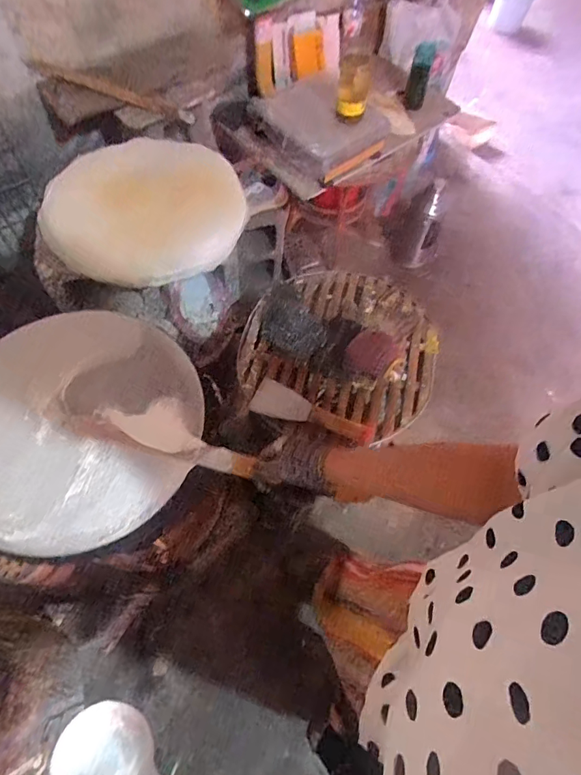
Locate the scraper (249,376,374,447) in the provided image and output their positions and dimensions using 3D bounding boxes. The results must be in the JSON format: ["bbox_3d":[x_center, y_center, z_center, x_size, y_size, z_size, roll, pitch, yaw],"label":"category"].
[{"bbox_3d":[0.041,0.044,0.809,0.223,0.019,0.070,21,64,7],"label":"scraper"}]

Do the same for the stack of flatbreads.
[{"bbox_3d":[-0.278,-0.343,0.870,0.381,0.041,0.287,-21,86,-12],"label":"stack of flatbreads"}]

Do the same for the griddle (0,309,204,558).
[{"bbox_3d":[-0.319,0.053,0.658,0.335,0.062,0.364,1,63,-3],"label":"griddle"}]

